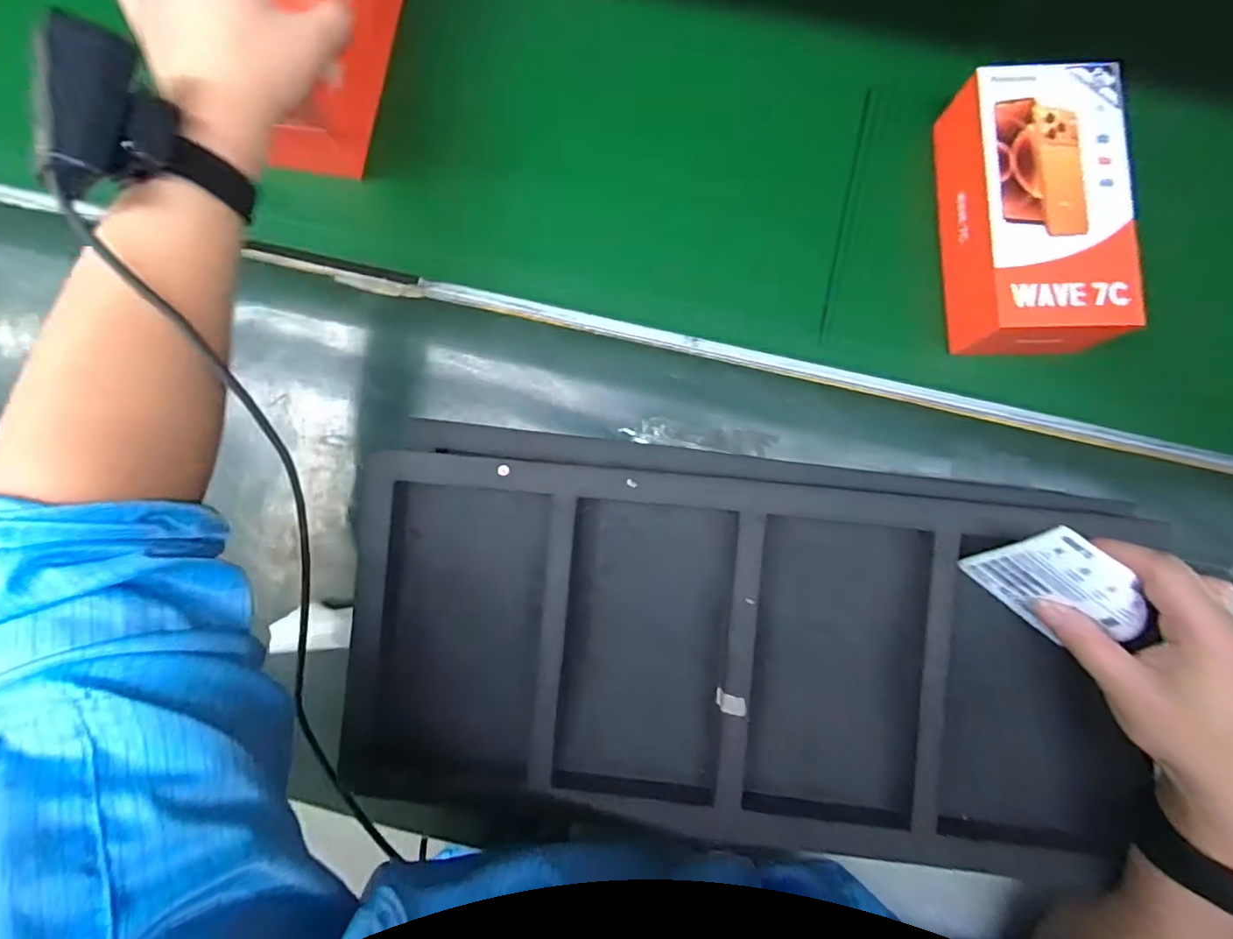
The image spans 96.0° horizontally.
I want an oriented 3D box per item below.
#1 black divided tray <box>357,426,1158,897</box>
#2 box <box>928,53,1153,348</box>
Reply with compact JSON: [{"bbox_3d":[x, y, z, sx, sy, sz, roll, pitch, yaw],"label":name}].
[{"bbox_3d":[0.065,0.115,0.354,0.451,0.045,0.244,5,91,5],"label":"black divided tray"},{"bbox_3d":[0.289,-0.176,0.385,0.094,0.059,0.184,0,83,1],"label":"box"}]

